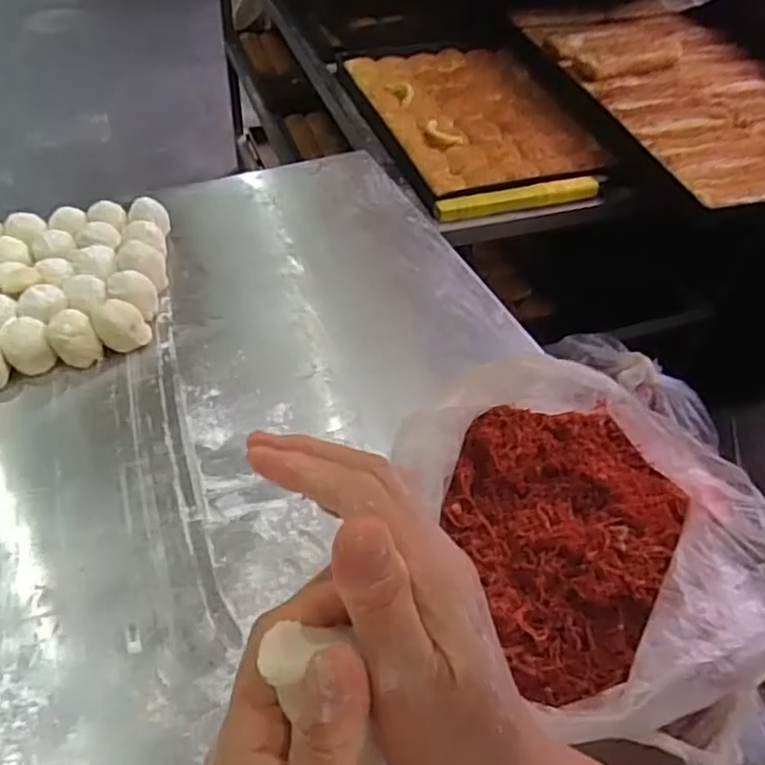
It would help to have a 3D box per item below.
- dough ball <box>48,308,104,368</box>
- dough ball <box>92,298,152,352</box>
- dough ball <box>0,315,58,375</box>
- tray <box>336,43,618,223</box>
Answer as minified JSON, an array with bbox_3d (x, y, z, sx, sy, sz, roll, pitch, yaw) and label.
[{"bbox_3d":[-0.284,-0.039,0.605,0.032,0.048,0.035,3,48,-3],"label":"dough ball"},{"bbox_3d":[-0.247,-0.053,0.623,0.043,0.044,0.034,-7,50,-11],"label":"dough ball"},{"bbox_3d":[-0.323,-0.034,0.598,0.038,0.048,0.035,3,48,-3],"label":"dough ball"},{"bbox_3d":[0.143,-0.427,1.036,0.321,0.029,0.481,-14,51,-17],"label":"tray"}]

